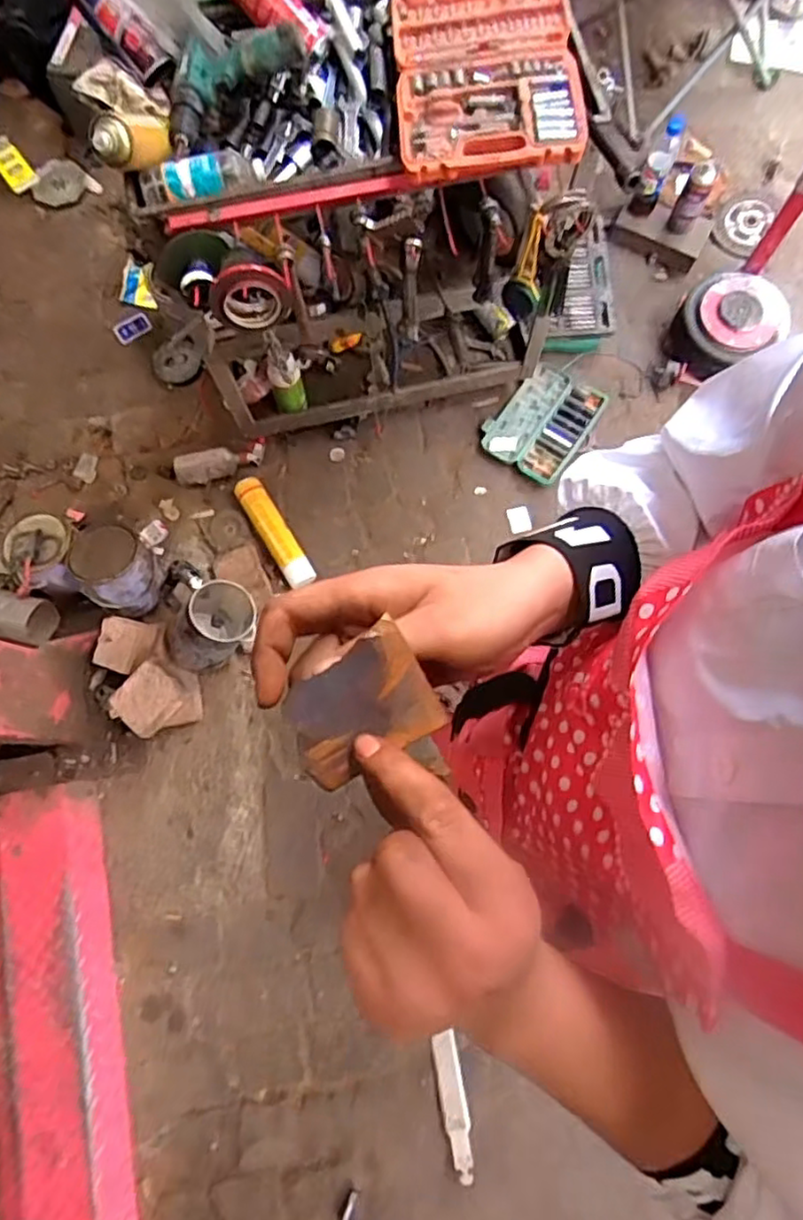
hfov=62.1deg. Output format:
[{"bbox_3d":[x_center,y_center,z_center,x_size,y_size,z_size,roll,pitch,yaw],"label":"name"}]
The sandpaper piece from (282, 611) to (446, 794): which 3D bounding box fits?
[{"bbox_3d":[-0.018,0.040,0.276,0.060,0.009,0.047,-30,81,-4],"label":"sandpaper piece"}]

